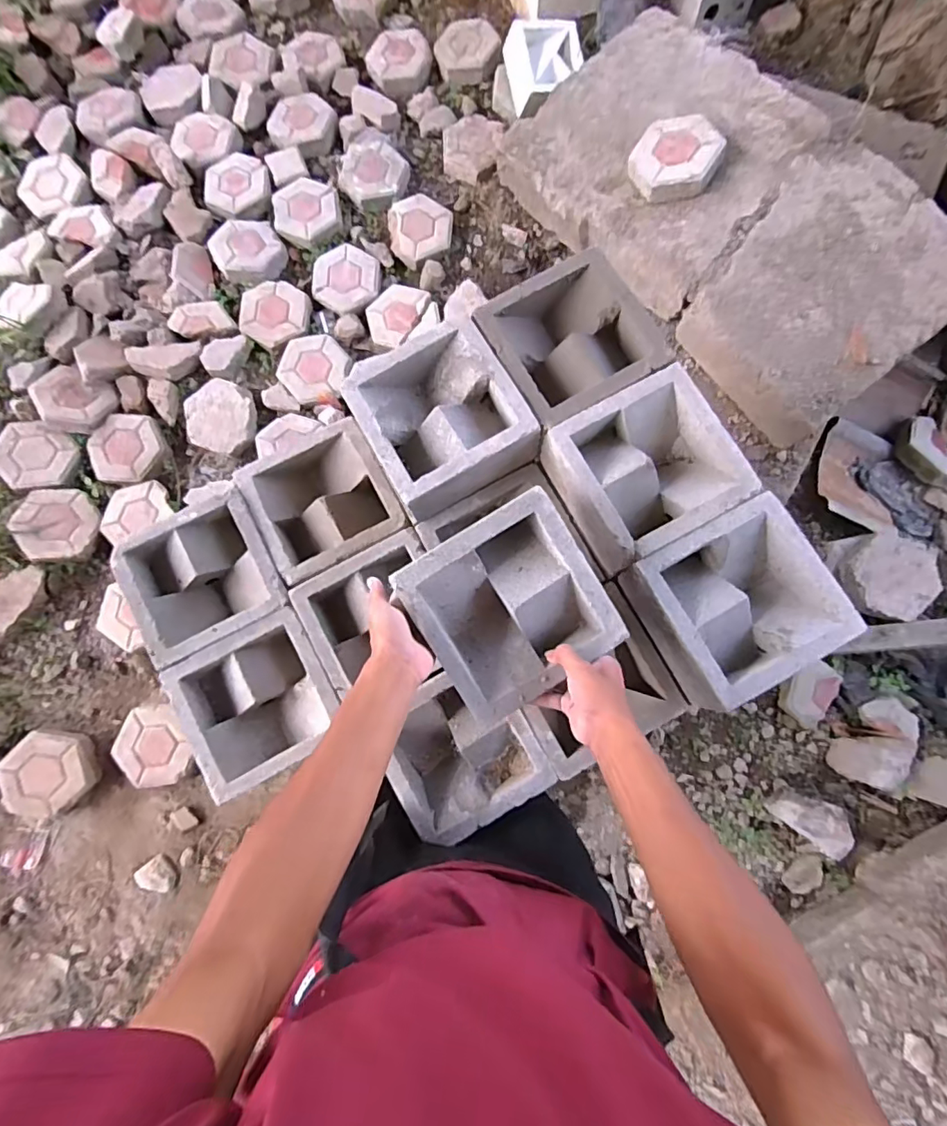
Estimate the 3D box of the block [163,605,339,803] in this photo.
[{"bbox_3d":[-0.297,0.194,0.735,0.193,0.066,0.191,-29,79,-4],"label":"block"}]

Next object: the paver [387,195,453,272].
[{"bbox_3d":[-0.163,-1.019,1.589,0.196,0.046,0.232,-4,77,1],"label":"paver"}]

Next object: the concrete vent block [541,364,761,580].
[{"bbox_3d":[0.224,-0.119,0.696,0.194,0.096,0.197,-28,79,-4],"label":"concrete vent block"}]

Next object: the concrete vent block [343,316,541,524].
[{"bbox_3d":[-0.047,-0.199,0.717,0.194,0.094,0.202,-29,79,-4],"label":"concrete vent block"}]

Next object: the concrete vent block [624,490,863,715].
[{"bbox_3d":[0.328,0.050,0.665,0.196,0.099,0.201,-27,79,-4],"label":"concrete vent block"}]

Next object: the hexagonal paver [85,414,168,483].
[{"bbox_3d":[-0.988,-0.326,1.479,0.201,0.039,0.208,-27,79,-4],"label":"hexagonal paver"}]

